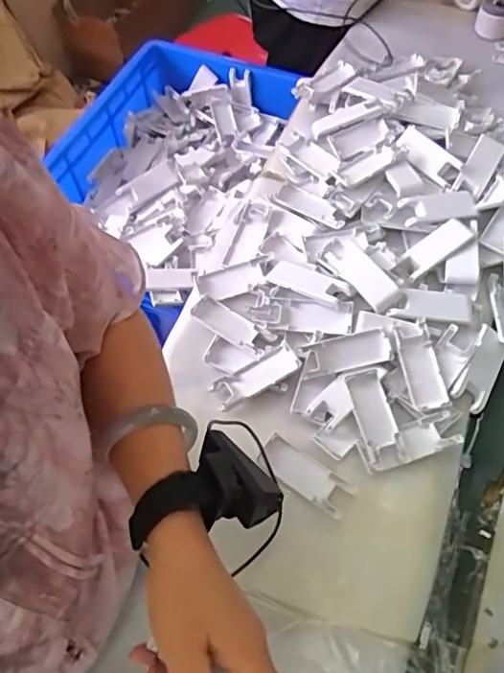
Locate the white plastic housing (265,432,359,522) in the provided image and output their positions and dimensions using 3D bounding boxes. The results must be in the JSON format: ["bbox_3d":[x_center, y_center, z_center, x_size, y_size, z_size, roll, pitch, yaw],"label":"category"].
[{"bbox_3d":[0.055,0.146,0.560,0.100,0.011,0.039,31,67,18],"label":"white plastic housing"}]

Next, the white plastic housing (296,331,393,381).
[{"bbox_3d":[0.104,0.019,0.604,0.102,0.014,0.040,-11,78,-1],"label":"white plastic housing"}]

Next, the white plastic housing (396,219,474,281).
[{"bbox_3d":[0.224,-0.107,0.662,0.100,0.015,0.036,-33,65,-14],"label":"white plastic housing"}]

